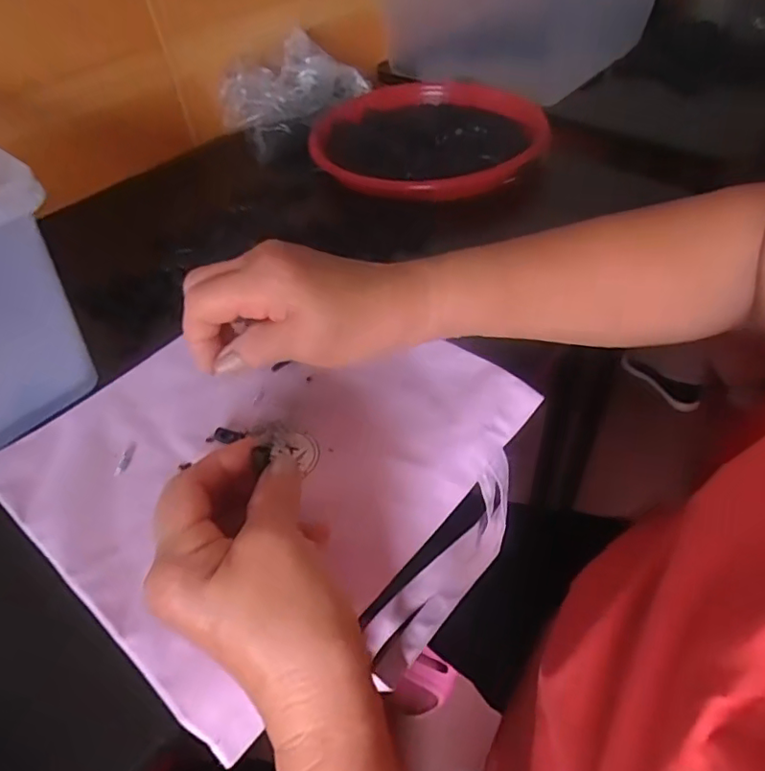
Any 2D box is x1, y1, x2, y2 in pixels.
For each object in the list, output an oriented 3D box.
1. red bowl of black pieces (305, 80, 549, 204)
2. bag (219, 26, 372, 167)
[{"bbox_3d":[0.052,-0.263,0.598,0.229,0.036,0.232,-2,47,2],"label":"red bowl of black pieces"},{"bbox_3d":[-0.106,-0.336,0.642,0.134,0.061,0.158,11,49,14],"label":"bag"}]

